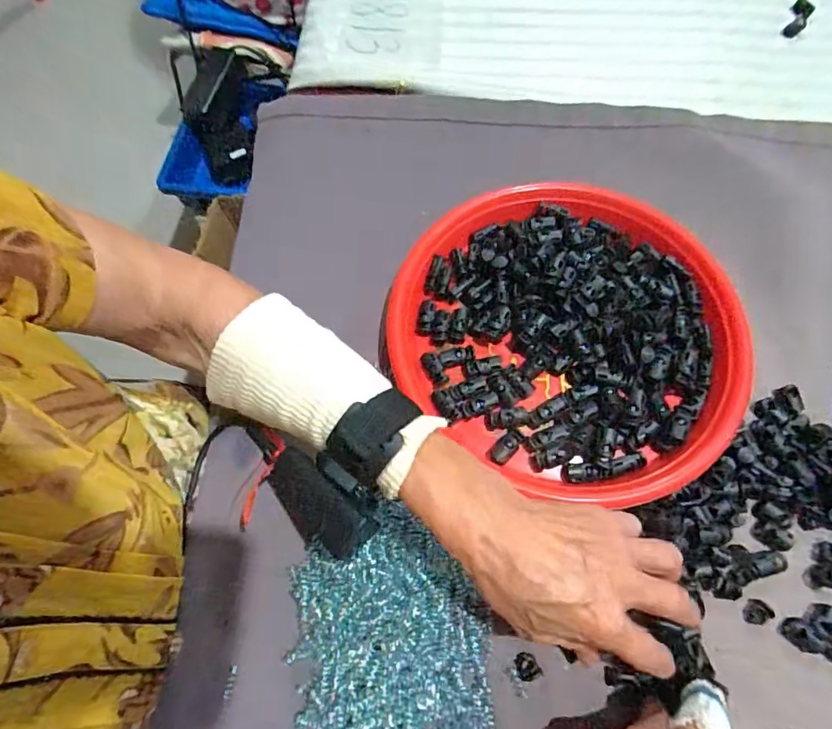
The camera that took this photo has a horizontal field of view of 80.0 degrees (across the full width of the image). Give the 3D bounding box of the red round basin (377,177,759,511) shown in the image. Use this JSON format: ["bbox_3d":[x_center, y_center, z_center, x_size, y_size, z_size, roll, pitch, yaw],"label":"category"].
[{"bbox_3d":[0.118,-0.030,0.369,0.241,0.034,0.230,-1,68,2],"label":"red round basin"}]

